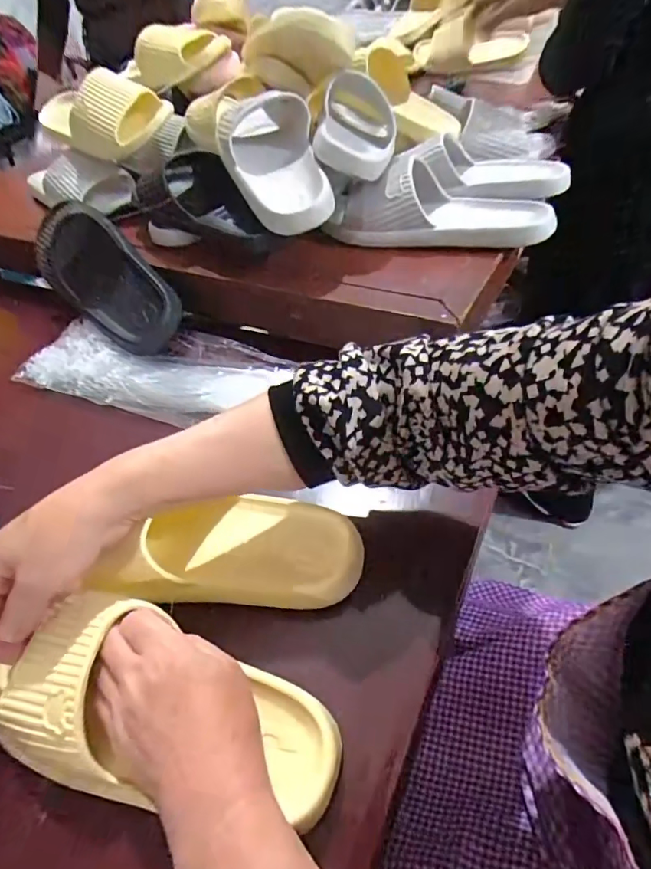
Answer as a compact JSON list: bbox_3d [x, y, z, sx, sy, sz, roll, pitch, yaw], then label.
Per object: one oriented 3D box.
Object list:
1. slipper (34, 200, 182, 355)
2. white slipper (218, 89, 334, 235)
[{"bbox_3d":[-0.260,-0.184,0.607,0.199,0.071,0.090,46,59,0],"label":"slipper"},{"bbox_3d":[-0.067,-0.330,0.580,0.104,0.085,0.275,-11,45,-4],"label":"white slipper"}]

